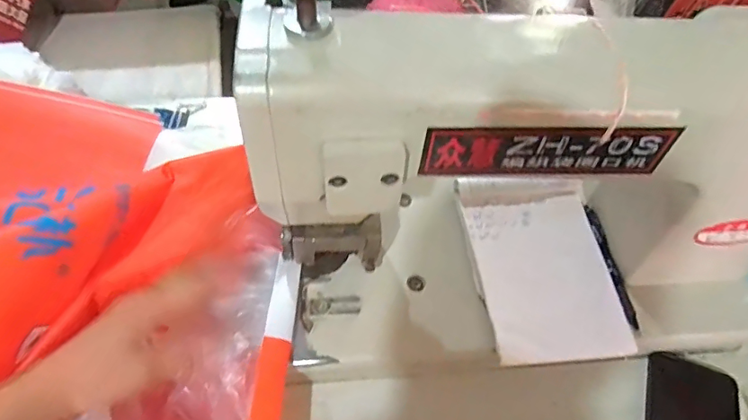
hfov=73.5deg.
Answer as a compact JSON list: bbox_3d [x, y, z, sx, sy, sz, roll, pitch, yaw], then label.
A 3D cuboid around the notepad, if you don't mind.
[{"bbox_3d":[0.164,0.049,0.488,0.132,0.020,0.190,-3,56,-7],"label":"notepad"}]

